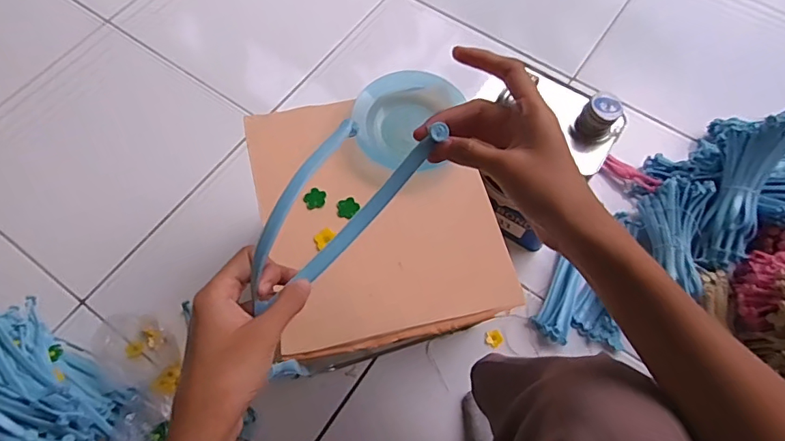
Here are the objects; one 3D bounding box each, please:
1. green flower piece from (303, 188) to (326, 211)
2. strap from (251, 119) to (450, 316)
[{"bbox_3d":[-0.082,-0.023,0.521,0.023,0.008,0.023,-1,66,-1],"label":"green flower piece"},{"bbox_3d":[-0.043,-0.016,0.326,0.156,0.040,0.060,-42,73,-17],"label":"strap"}]

